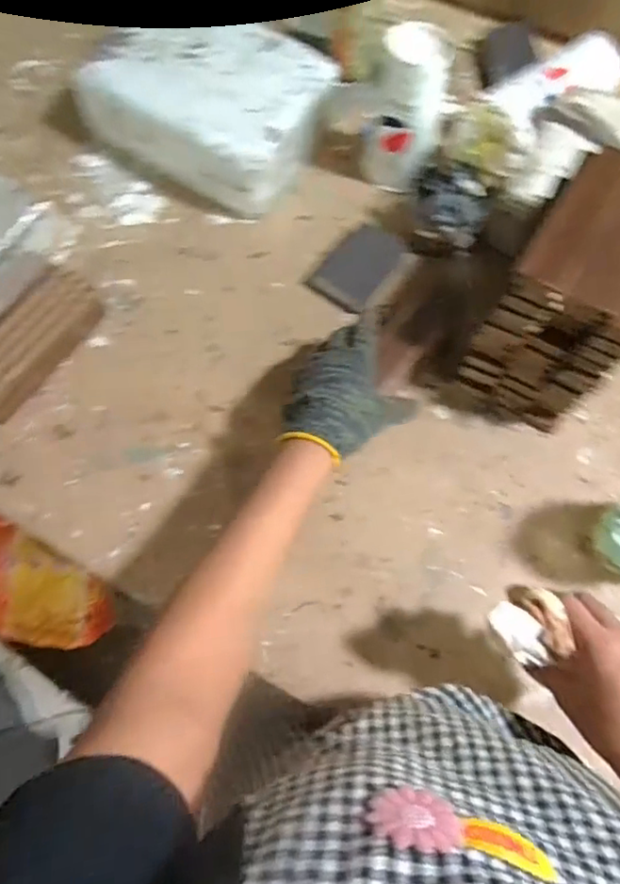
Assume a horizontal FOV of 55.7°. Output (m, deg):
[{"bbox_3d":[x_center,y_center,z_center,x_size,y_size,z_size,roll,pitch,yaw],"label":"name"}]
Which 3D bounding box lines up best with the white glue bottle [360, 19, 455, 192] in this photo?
[{"bbox_3d":[0.109,-0.372,0.684,0.082,0.163,0.084,11,69,1],"label":"white glue bottle"}]

